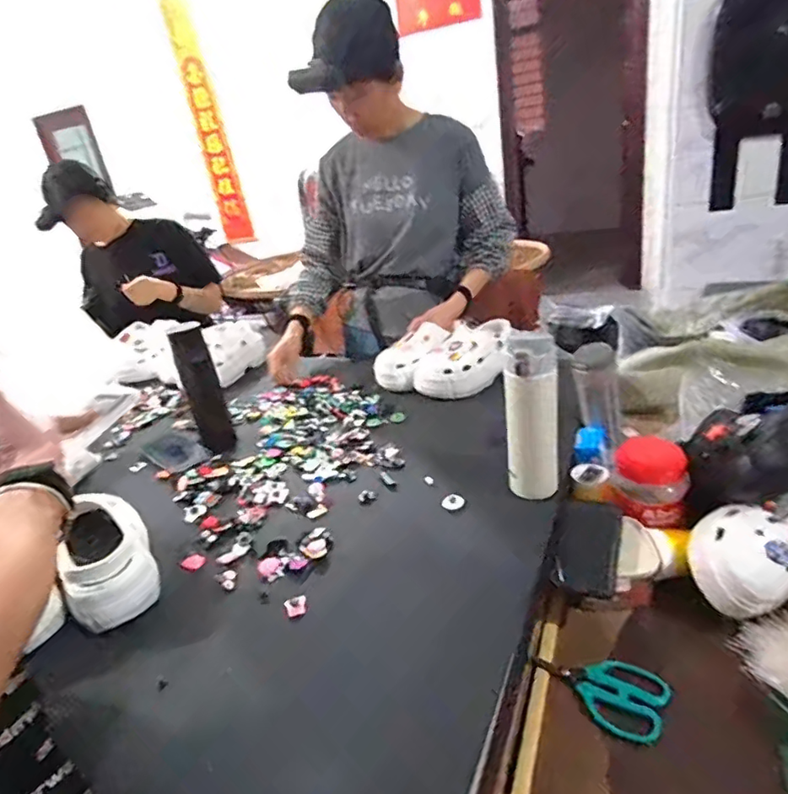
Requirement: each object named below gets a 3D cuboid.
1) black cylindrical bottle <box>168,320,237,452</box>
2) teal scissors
[{"bbox_3d":[-0.341,-0.011,0.971,0.063,0.223,0.066,-17,27,-16],"label":"black cylindrical bottle"},{"bbox_3d":[0.223,0.315,0.595,0.134,0.010,0.081,11,32,36],"label":"teal scissors"}]

